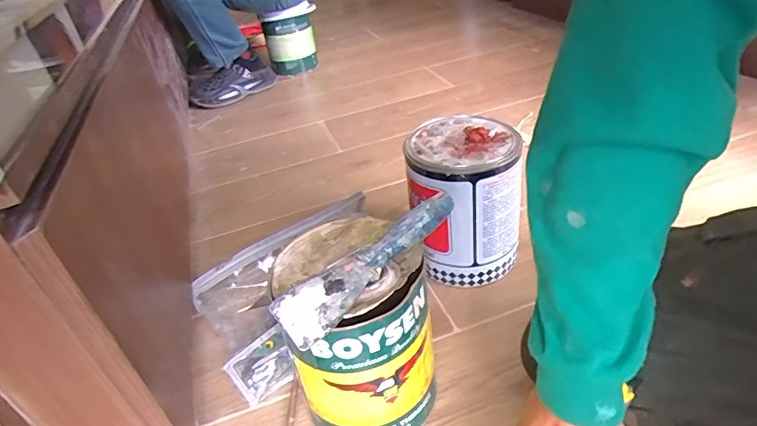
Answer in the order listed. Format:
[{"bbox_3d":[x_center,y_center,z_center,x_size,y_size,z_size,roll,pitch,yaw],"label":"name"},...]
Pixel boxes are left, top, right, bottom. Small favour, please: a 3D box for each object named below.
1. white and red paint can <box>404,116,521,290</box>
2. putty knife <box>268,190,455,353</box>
[{"bbox_3d":[0.124,-0.012,0.709,0.147,0.212,0.145,-5,36,4],"label":"white and red paint can"},{"bbox_3d":[-0.006,0.046,0.449,0.200,0.022,0.067,-37,44,-14],"label":"putty knife"}]

